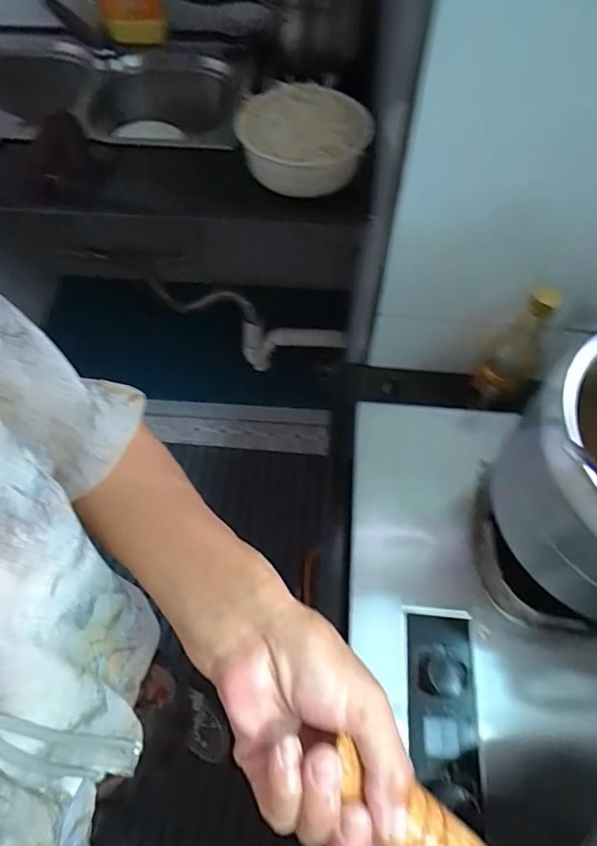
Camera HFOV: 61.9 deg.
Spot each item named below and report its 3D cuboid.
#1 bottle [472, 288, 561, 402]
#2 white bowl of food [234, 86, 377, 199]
[{"bbox_3d":[0.275,-0.092,0.630,0.060,0.183,0.058,0,61,0],"label":"bottle"},{"bbox_3d":[0.007,-0.475,0.837,0.221,0.086,0.221,0,61,0],"label":"white bowl of food"}]

